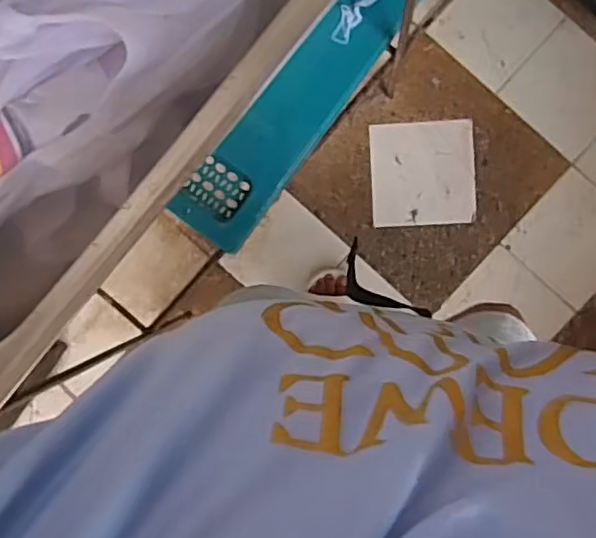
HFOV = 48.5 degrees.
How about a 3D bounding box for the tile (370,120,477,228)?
[{"bbox_3d":[0.240,-0.181,1.261,0.192,0.016,0.193,-3,92,3],"label":"tile"}]

